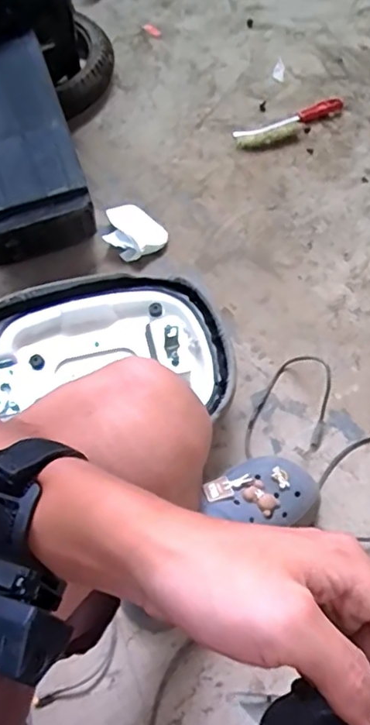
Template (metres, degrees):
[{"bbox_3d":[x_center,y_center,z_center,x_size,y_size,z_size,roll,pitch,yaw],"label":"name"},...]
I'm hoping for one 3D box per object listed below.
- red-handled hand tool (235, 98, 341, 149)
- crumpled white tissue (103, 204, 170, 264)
[{"bbox_3d":[0.203,-0.451,1.078,0.232,0.018,0.056,-26,64,-10],"label":"red-handled hand tool"},{"bbox_3d":[-0.091,-0.215,0.955,0.109,0.035,0.082,40,71,21],"label":"crumpled white tissue"}]

